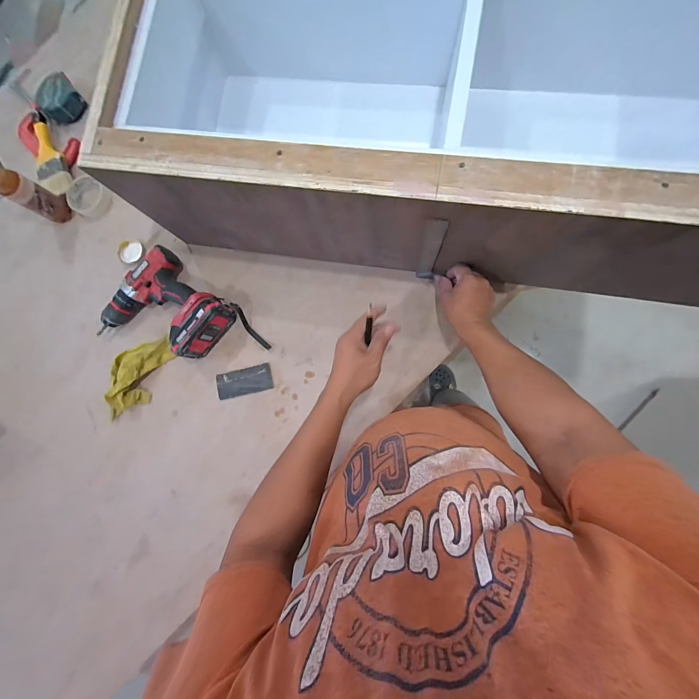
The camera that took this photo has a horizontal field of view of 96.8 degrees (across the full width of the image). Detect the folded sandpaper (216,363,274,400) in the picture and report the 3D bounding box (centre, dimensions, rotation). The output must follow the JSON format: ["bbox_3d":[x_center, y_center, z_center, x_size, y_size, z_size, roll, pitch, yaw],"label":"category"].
[{"bbox_3d":[-0.208,0.063,0.614,0.111,0.004,0.051,-13,83,5],"label":"folded sandpaper"}]

